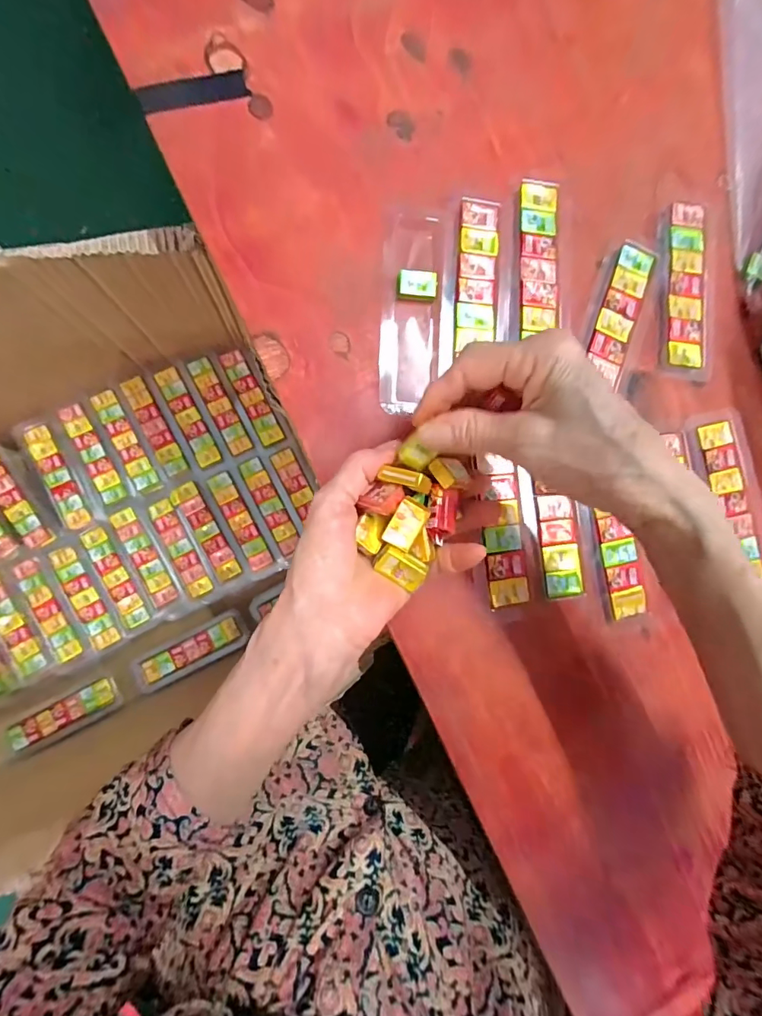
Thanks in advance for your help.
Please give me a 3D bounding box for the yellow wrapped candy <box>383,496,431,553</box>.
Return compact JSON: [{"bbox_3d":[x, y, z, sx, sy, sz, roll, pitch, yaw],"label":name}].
[{"bbox_3d":[0.014,0.008,0.247,0.017,0.006,0.027,29,108,2],"label":"yellow wrapped candy"}]

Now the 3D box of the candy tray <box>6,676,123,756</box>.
[{"bbox_3d":[-0.371,0.243,0.548,0.124,0.019,0.036,-25,92,-10],"label":"candy tray"}]

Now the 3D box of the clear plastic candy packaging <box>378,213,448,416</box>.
[{"bbox_3d":[0.021,-0.128,0.307,0.039,0.010,0.134,5,87,-8],"label":"clear plastic candy packaging"}]

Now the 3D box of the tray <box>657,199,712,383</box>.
[{"bbox_3d":[0.220,-0.160,0.338,0.044,0.007,0.131,2,87,-8],"label":"tray"}]

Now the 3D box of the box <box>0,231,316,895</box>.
[{"bbox_3d":[-0.336,0.053,0.433,0.477,0.259,0.394,-24,92,-10],"label":"box"}]

